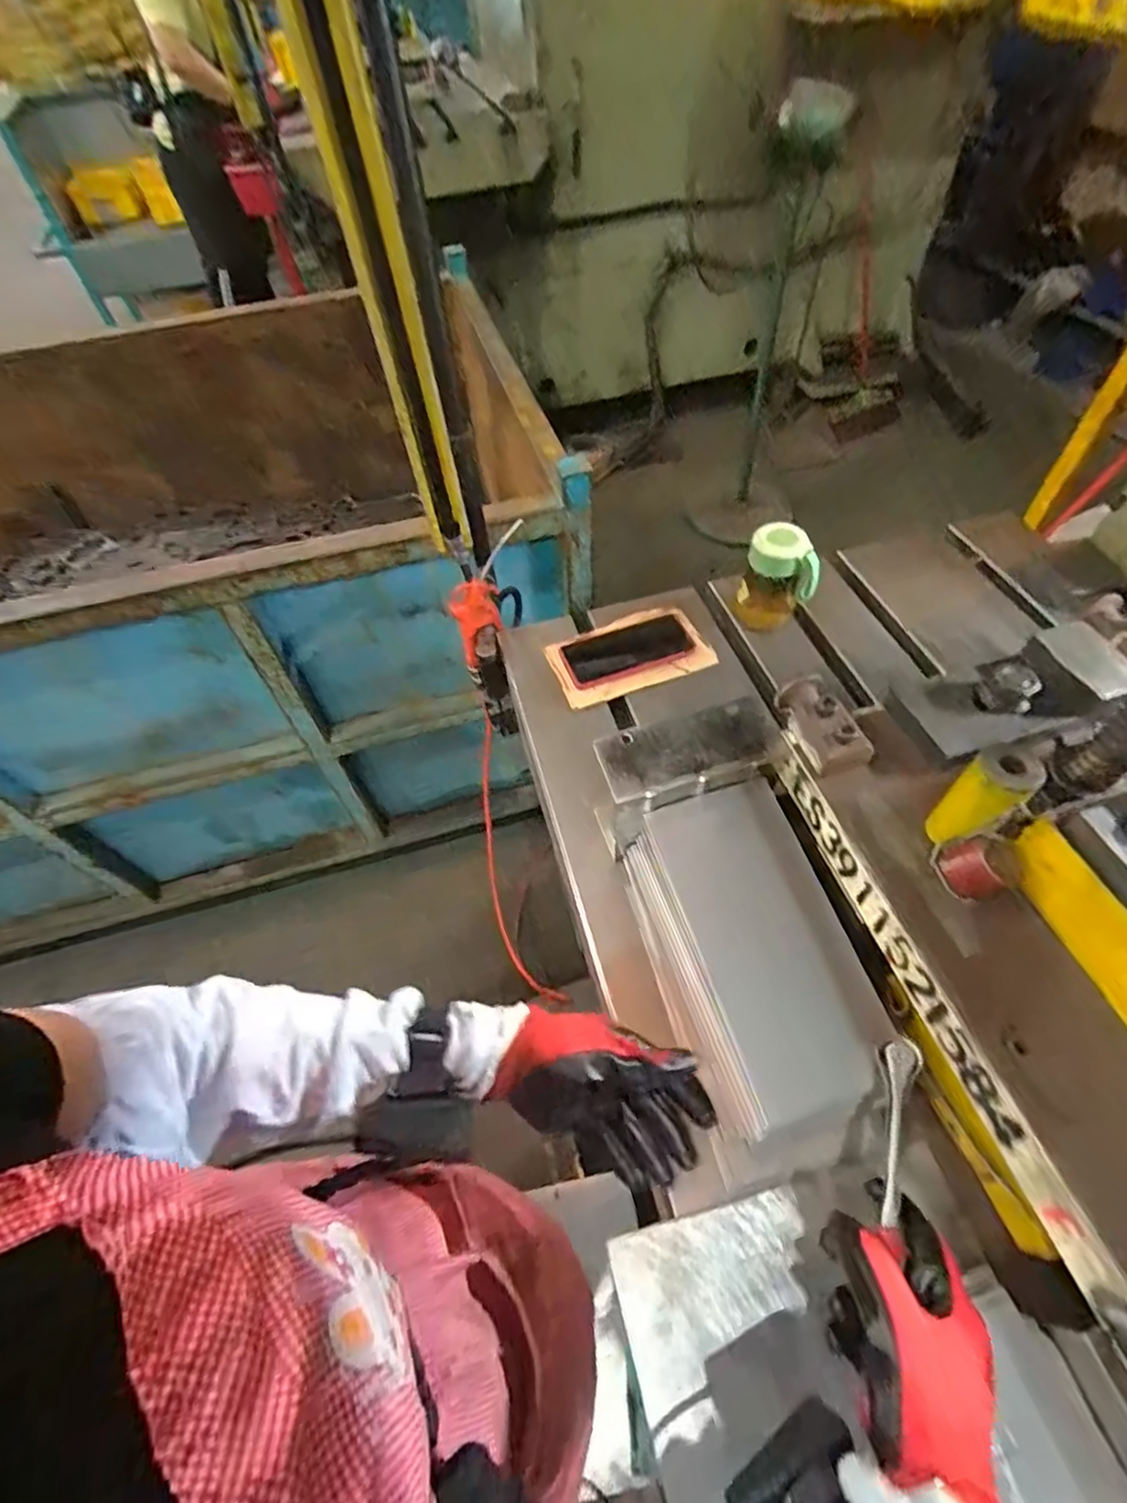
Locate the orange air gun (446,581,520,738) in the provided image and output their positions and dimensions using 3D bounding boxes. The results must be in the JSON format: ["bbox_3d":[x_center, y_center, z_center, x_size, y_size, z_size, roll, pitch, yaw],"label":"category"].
[{"bbox_3d":[-0.105,-0.129,0.874,0.066,0.227,0.076,-15,27,-7],"label":"orange air gun"}]

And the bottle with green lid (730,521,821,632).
[{"bbox_3d":[0.263,-0.205,0.783,0.059,0.143,0.077,-30,58,-17],"label":"bottle with green lid"}]

